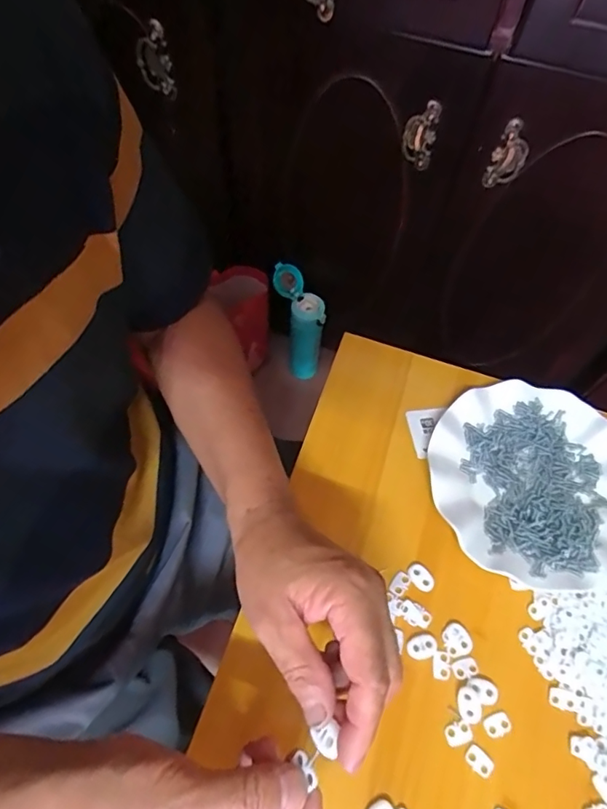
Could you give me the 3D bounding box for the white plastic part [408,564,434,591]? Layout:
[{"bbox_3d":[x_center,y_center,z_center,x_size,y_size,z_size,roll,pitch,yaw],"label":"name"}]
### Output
[{"bbox_3d":[0.095,0.139,0.397,0.013,0.004,0.023,-35,69,-20],"label":"white plastic part"}]

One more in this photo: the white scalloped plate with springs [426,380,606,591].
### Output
[{"bbox_3d":[0.200,0.065,0.431,0.178,0.018,0.177,2,61,-3],"label":"white scalloped plate with springs"}]

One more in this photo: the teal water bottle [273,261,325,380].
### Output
[{"bbox_3d":[-0.012,-0.152,0.959,0.088,0.228,0.090,0,62,-4],"label":"teal water bottle"}]

